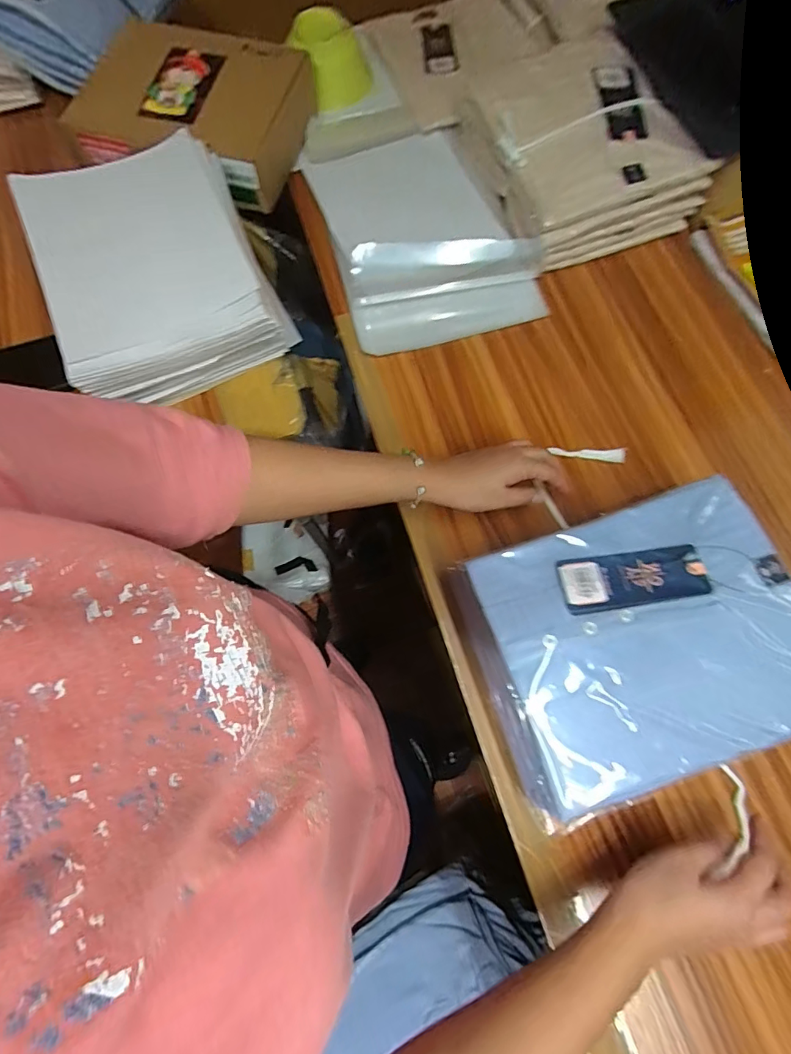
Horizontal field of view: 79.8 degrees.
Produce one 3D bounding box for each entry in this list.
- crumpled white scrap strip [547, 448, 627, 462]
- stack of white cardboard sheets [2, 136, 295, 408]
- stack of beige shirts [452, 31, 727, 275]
[{"bbox_3d":[0.213,-0.080,0.523,0.083,0.006,0.014,1,73,1],"label":"crumpled white scrap strip"},{"bbox_3d":[-0.268,-0.299,0.550,0.217,0.093,0.300,-25,74,-7],"label":"stack of white cardboard sheets"},{"bbox_3d":[0.225,-0.474,0.592,0.215,0.089,0.254,-18,73,-5],"label":"stack of beige shirts"}]

